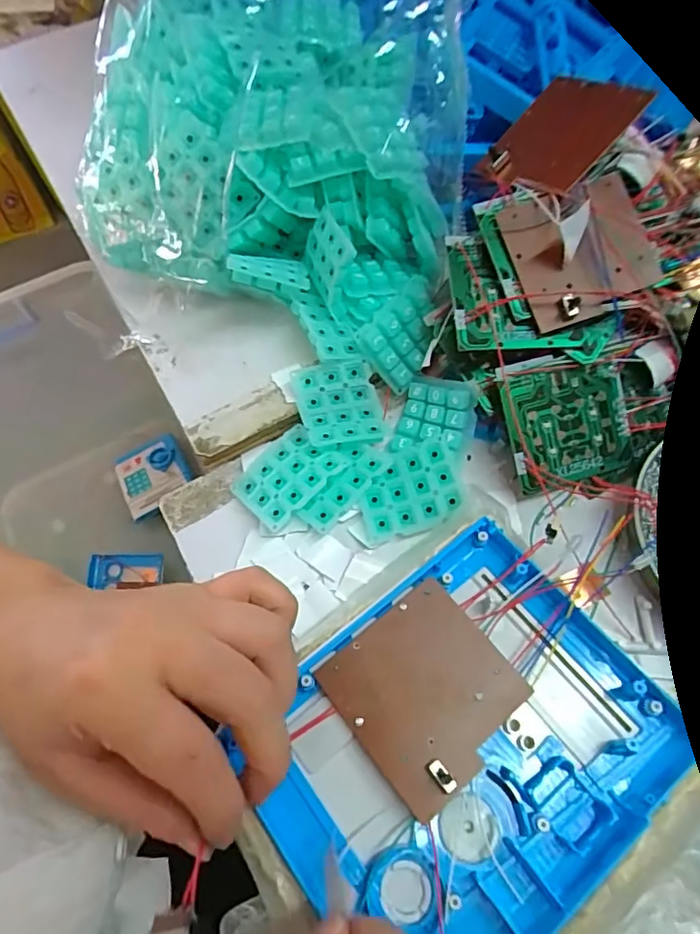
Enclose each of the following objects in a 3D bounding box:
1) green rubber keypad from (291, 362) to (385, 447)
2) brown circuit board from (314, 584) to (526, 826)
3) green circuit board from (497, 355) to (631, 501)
[{"bbox_3d":[-0.007,-0.038,0.333,0.047,0.013,0.055,-14,63,-4],"label":"green rubber keypad"},{"bbox_3d":[0.035,0.099,0.241,0.071,0.004,0.071,-36,67,-15],"label":"brown circuit board"},{"bbox_3d":[0.124,-0.025,0.312,0.069,0.005,0.076,-13,96,-6],"label":"green circuit board"}]

